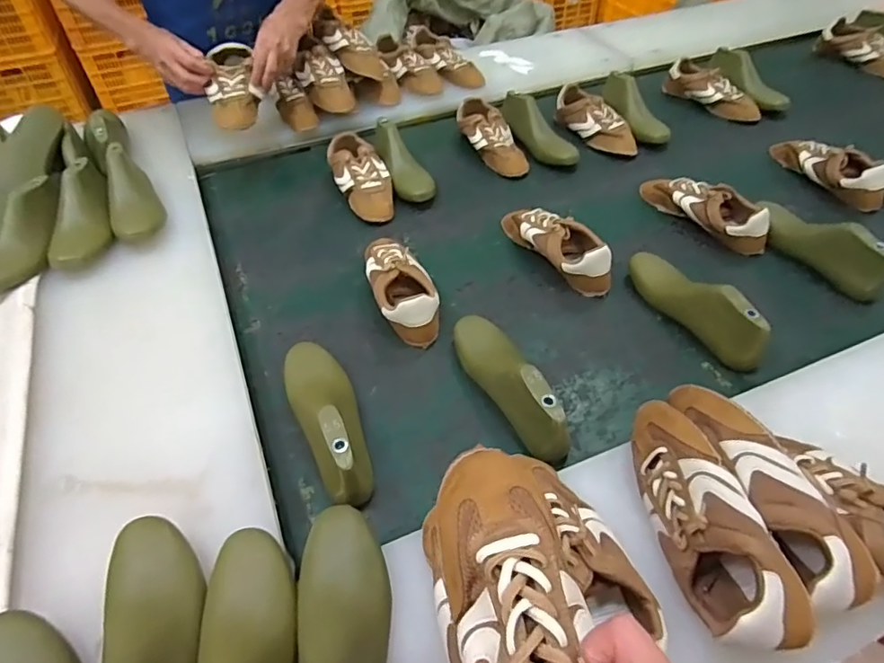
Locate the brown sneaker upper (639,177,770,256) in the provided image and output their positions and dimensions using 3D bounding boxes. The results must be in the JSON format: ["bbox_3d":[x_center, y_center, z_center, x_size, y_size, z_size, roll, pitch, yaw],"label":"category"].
[{"bbox_3d":[0.428,-0.201,0.903,0.080,0.072,0.225,-36,56,-26],"label":"brown sneaker upper"}]

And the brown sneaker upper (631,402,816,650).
[{"bbox_3d":[0.234,0.159,0.487,0.069,0.077,0.217,-9,48,-6],"label":"brown sneaker upper"}]

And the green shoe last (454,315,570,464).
[{"bbox_3d":[0.081,0.047,0.657,0.071,0.069,0.231,-19,50,-14],"label":"green shoe last"}]

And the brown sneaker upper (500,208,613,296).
[{"bbox_3d":[0.174,-0.140,0.848,0.076,0.070,0.223,-27,52,-20],"label":"brown sneaker upper"}]

